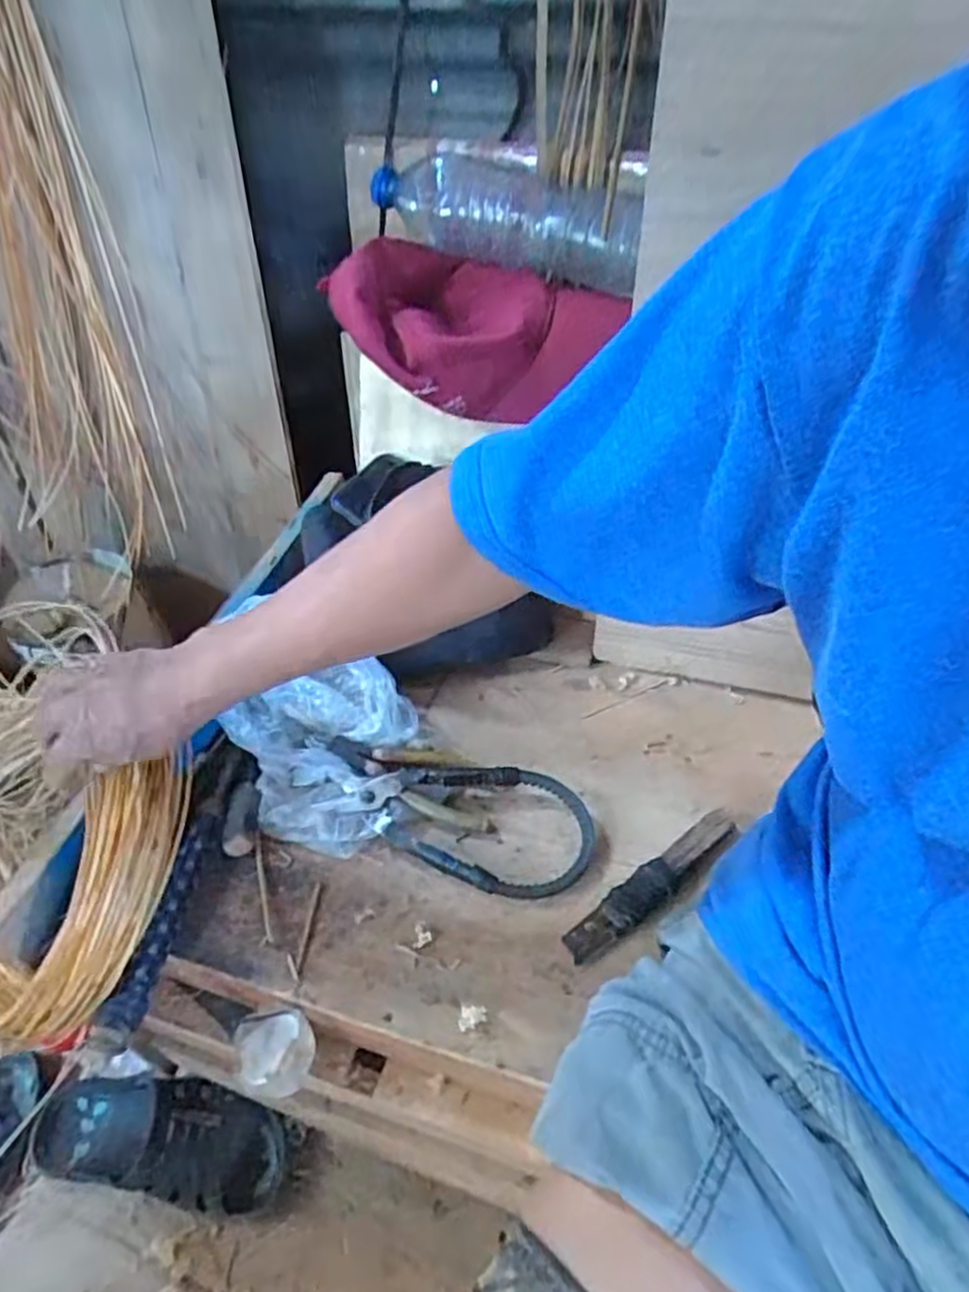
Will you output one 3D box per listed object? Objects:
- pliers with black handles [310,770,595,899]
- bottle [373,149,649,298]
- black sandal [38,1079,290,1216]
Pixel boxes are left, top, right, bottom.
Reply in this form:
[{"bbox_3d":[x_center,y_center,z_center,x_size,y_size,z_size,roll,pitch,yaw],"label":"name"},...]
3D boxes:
[{"bbox_3d":[-0.019,0.131,0.599,0.206,0.031,0.102,14,50,17],"label":"pliers with black handles"},{"bbox_3d":[0.021,-0.394,0.684,0.257,0.075,0.071,19,46,7],"label":"bottle"},{"bbox_3d":[-0.305,0.451,0.699,0.243,0.067,0.093,5,47,10],"label":"black sandal"}]

